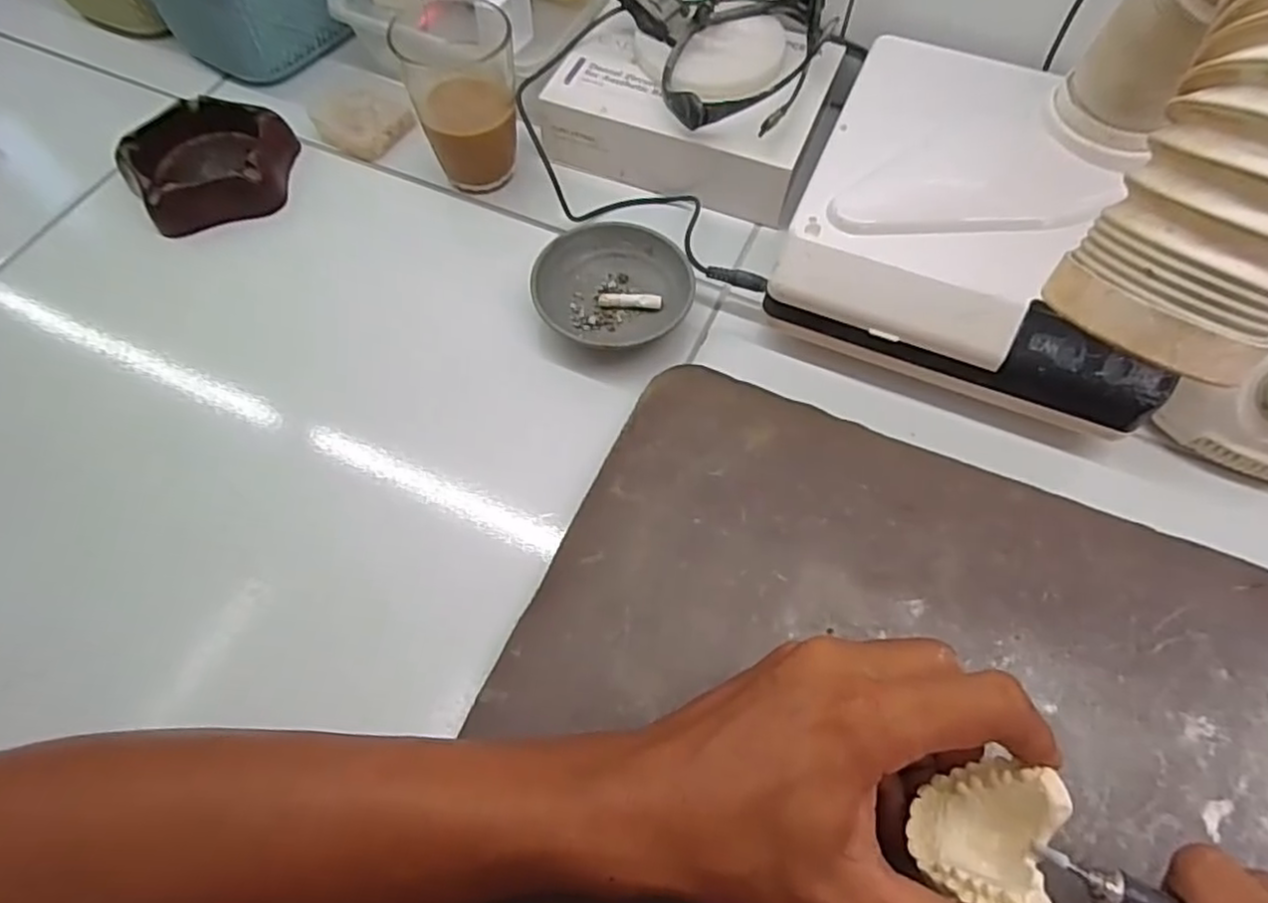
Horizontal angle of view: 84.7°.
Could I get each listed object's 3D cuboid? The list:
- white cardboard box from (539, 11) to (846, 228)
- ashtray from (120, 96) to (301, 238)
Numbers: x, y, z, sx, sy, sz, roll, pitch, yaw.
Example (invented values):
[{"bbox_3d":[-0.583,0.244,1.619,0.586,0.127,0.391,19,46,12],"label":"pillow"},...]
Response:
[{"bbox_3d":[0.038,-0.226,0.451,0.167,0.056,0.119,18,64,9],"label":"white cardboard box"},{"bbox_3d":[-0.266,-0.186,0.441,0.099,0.029,0.094,-35,68,-17],"label":"ashtray"}]

